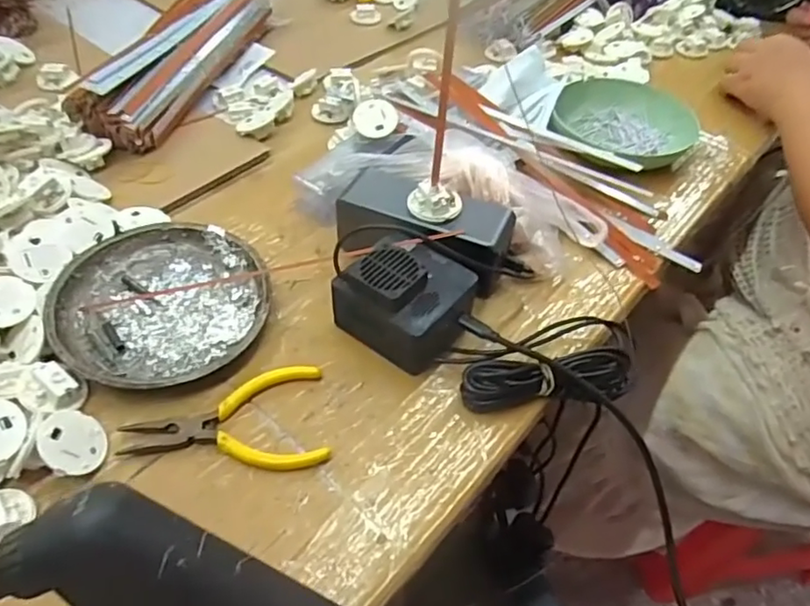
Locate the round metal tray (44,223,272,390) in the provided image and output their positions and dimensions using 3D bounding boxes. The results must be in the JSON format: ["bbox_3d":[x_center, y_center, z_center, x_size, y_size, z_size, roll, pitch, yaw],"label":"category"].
[{"bbox_3d":[-0.170,-0.001,0.418,0.139,0.022,0.140,2,49,-3],"label":"round metal tray"}]

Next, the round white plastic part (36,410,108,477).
[{"bbox_3d":[-0.192,0.081,0.341,0.037,0.004,0.040,5,53,-57],"label":"round white plastic part"}]

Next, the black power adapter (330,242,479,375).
[{"bbox_3d":[0.003,-0.004,0.409,0.077,0.061,0.073,34,55,23],"label":"black power adapter"}]

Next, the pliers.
[{"bbox_3d":[-0.110,0.072,0.363,0.118,0.014,0.066,-4,49,-8],"label":"pliers"}]

